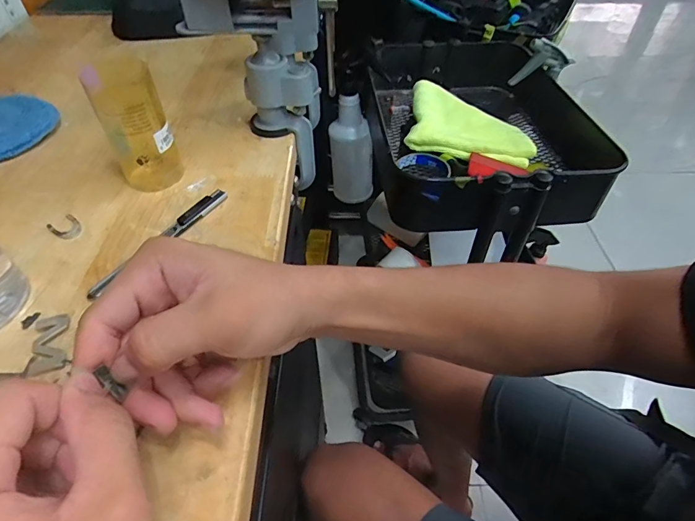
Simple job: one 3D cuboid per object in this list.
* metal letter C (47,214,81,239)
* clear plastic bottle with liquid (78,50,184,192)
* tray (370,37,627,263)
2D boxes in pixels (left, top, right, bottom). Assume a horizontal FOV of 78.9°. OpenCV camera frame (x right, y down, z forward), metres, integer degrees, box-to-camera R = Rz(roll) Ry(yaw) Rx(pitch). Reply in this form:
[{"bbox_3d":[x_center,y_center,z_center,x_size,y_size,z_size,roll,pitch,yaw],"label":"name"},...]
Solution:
[{"bbox_3d":[-0.232,-0.027,0.349,0.027,0.004,0.021,34,56,25],"label":"metal letter C"},{"bbox_3d":[-0.180,-0.113,0.363,0.052,0.099,0.043,-19,52,-18],"label":"clear plastic bottle with liquid"},{"bbox_3d":[0.199,-0.220,0.682,0.292,0.124,0.430,0,48,1],"label":"tray"}]

